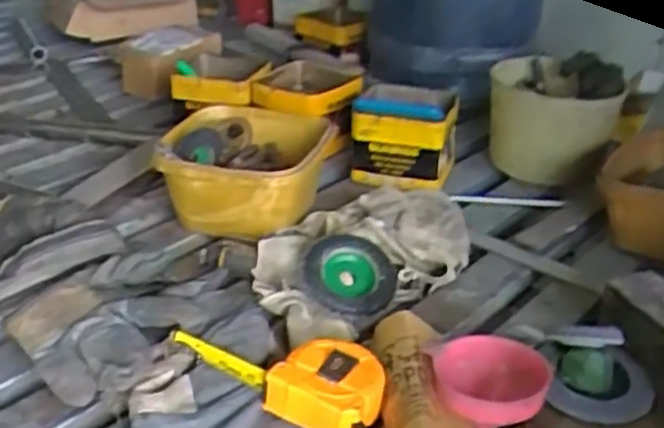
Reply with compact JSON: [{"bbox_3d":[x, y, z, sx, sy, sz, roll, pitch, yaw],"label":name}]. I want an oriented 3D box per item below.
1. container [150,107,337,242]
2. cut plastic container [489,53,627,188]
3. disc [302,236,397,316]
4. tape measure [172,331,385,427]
[{"bbox_3d":[-0.099,-0.047,0.872,0.177,0.086,0.179,3,28,5],"label":"container"},{"bbox_3d":[0.276,-0.126,0.969,0.140,0.123,0.155,2,30,2],"label":"cut plastic container"},{"bbox_3d":[0.018,0.059,0.735,0.085,0.018,0.073,6,71,-7],"label":"disc"},{"bbox_3d":[-0.031,0.124,0.618,0.150,0.040,0.078,14,31,24],"label":"tape measure"}]

